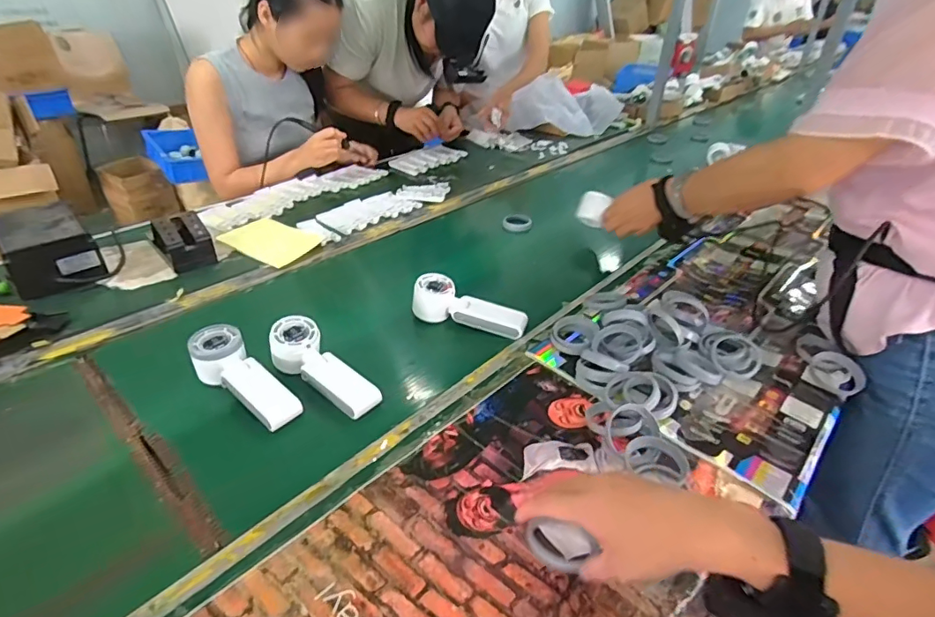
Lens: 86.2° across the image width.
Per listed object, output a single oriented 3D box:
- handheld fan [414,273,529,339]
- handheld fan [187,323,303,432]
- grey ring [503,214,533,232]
[{"bbox_3d":[0.003,-0.005,0.708,0.160,0.039,0.054,15,38,17],"label":"handheld fan"},{"bbox_3d":[-0.266,0.080,0.587,0.167,0.050,0.058,29,42,34],"label":"handheld fan"},{"bbox_3d":[0.102,-0.175,1.017,0.059,0.018,0.061,6,34,5],"label":"grey ring"}]

